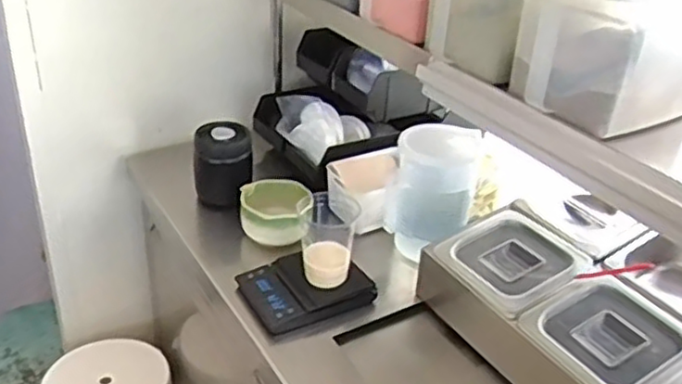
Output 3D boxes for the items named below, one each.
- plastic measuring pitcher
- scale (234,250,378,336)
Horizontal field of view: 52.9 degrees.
[{"bbox_3d":[0.155,-0.005,1.137,0.131,0.193,0.135,12,32,13],"label":"plastic measuring pitcher"},{"bbox_3d":[-0.054,0.142,1.046,0.174,0.031,0.149,-26,45,-21],"label":"scale"}]

